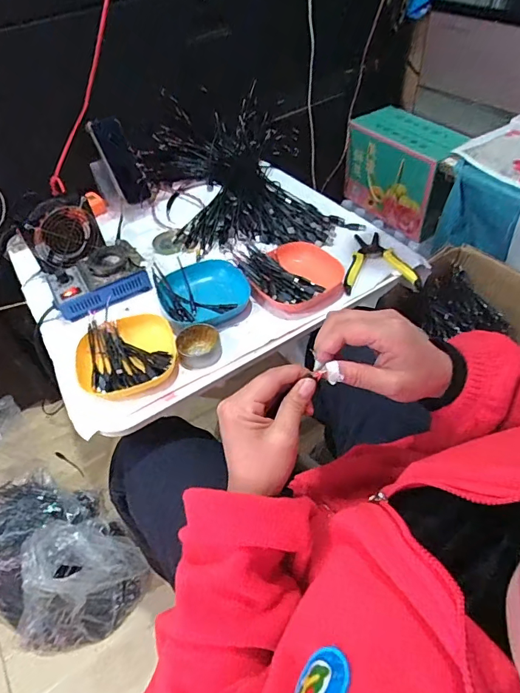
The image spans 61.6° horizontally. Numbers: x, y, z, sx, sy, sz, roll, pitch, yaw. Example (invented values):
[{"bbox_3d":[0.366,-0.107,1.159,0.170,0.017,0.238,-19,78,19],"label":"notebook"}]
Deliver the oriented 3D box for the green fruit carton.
[{"bbox_3d":[0.404,-0.492,1.255,0.181,0.253,0.325,-33,54,-21],"label":"green fruit carton"}]

